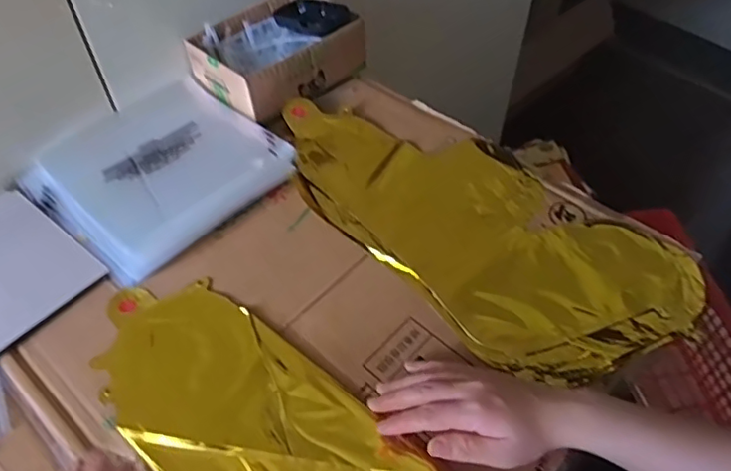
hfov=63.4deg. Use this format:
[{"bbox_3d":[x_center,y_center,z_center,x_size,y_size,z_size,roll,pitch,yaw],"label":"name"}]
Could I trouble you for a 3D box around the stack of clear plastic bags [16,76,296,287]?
[{"bbox_3d":[-0.223,-0.077,0.636,0.215,0.018,0.225,37,60,24],"label":"stack of clear plastic bags"}]

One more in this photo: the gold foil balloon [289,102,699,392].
[{"bbox_3d":[0.101,-0.019,0.612,0.439,0.025,0.218,37,60,24],"label":"gold foil balloon"}]

